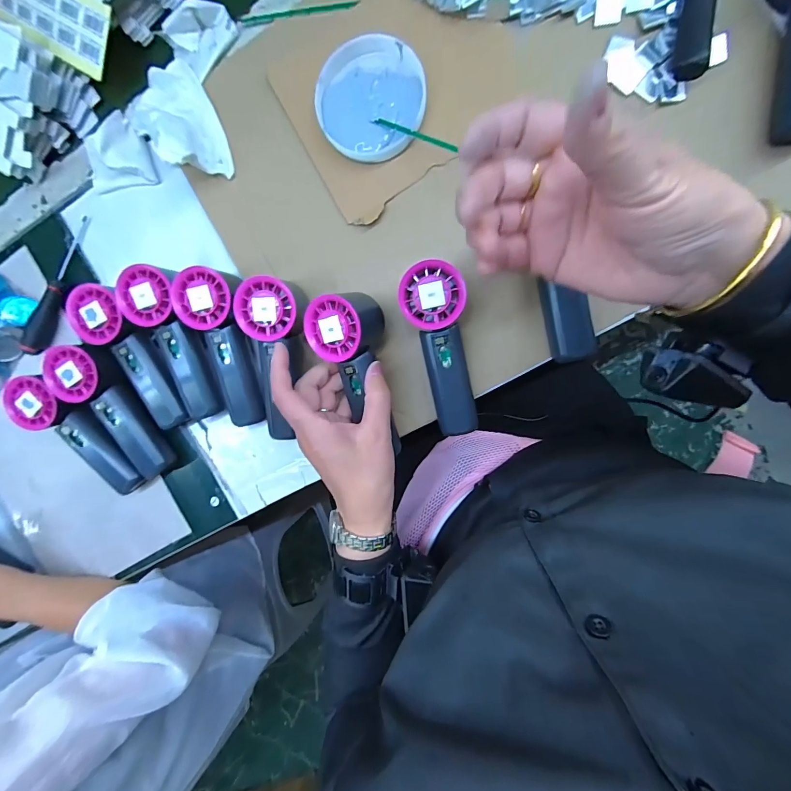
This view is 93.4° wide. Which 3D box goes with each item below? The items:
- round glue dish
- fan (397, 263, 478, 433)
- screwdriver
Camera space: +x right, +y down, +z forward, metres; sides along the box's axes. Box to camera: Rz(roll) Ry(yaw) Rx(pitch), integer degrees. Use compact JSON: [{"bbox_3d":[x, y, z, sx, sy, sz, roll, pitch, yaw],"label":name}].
[{"bbox_3d":[-0.022,-0.270,0.343,0.099,0.024,0.091,1,94,8],"label":"round glue dish"},{"bbox_3d":[0.045,-0.039,0.345,0.051,0.061,0.150,-11,92,9],"label":"fan"},{"bbox_3d":[-0.373,-0.121,0.409,0.017,0.024,0.159,26,97,6],"label":"screwdriver"}]

